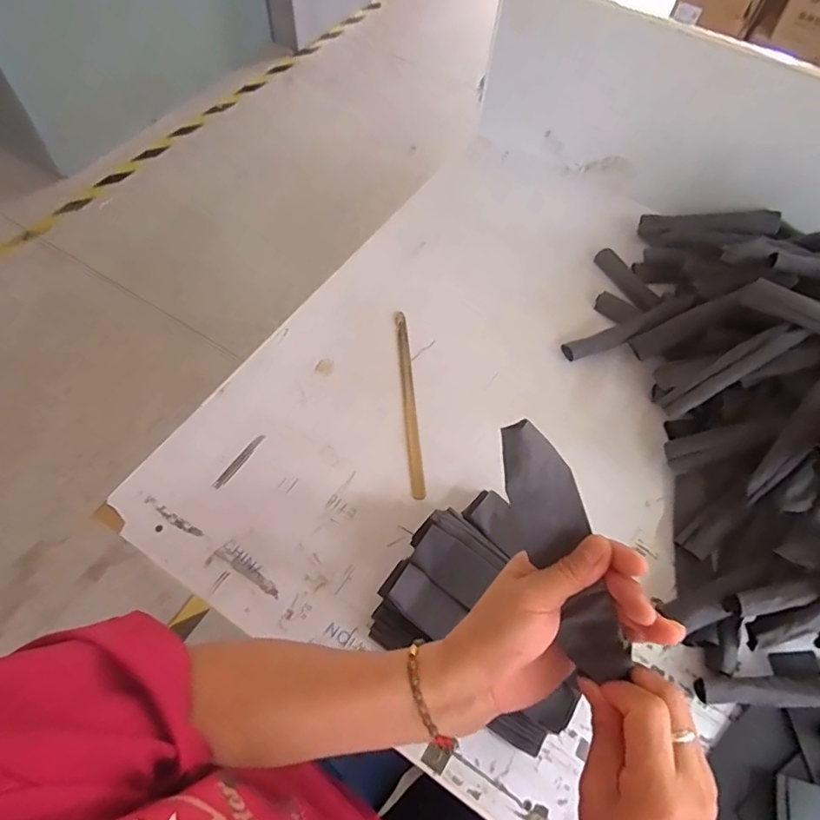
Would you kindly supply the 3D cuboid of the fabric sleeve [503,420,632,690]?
[{"bbox_3d":[0.097,0.085,0.332,0.043,0.030,0.156,-17,81,-13],"label":"fabric sleeve"}]

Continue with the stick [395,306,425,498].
[{"bbox_3d":[-0.002,-0.016,0.671,0.016,0.006,0.274,-3,60,-5],"label":"stick"}]

